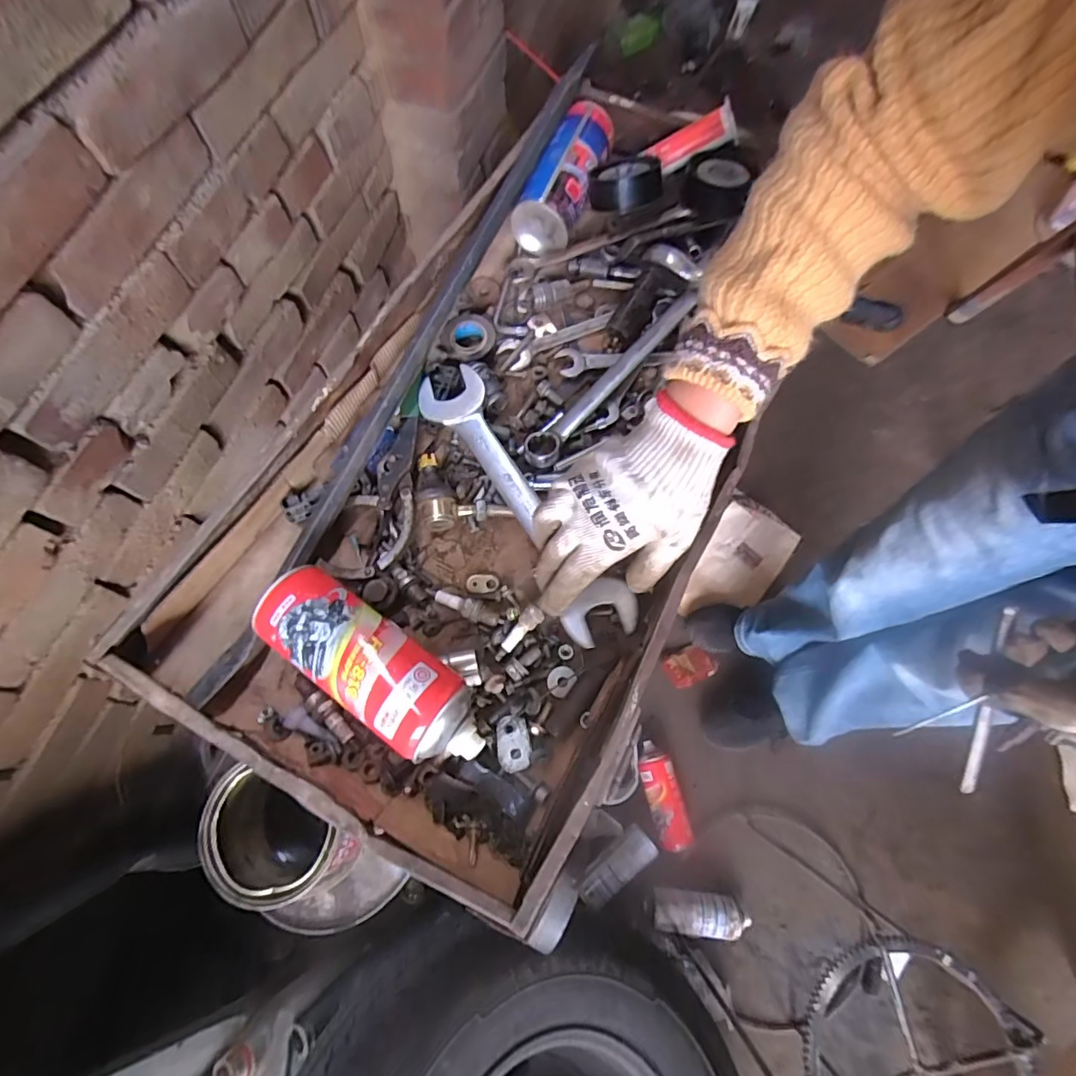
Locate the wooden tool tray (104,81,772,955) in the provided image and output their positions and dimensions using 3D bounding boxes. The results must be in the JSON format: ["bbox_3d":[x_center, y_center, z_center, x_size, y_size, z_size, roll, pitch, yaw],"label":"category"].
[{"bbox_3d":[0.008,-0.120,0.484,0.348,0.077,0.716,27,71,8],"label":"wooden tool tray"}]

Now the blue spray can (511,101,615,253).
[{"bbox_3d":[0.034,-0.391,0.575,0.059,0.059,0.173,23,71,7],"label":"blue spray can"}]

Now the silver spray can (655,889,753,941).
[{"bbox_3d":[0.289,0.667,0.946,0.178,0.055,0.070,6,70,1],"label":"silver spray can"}]

